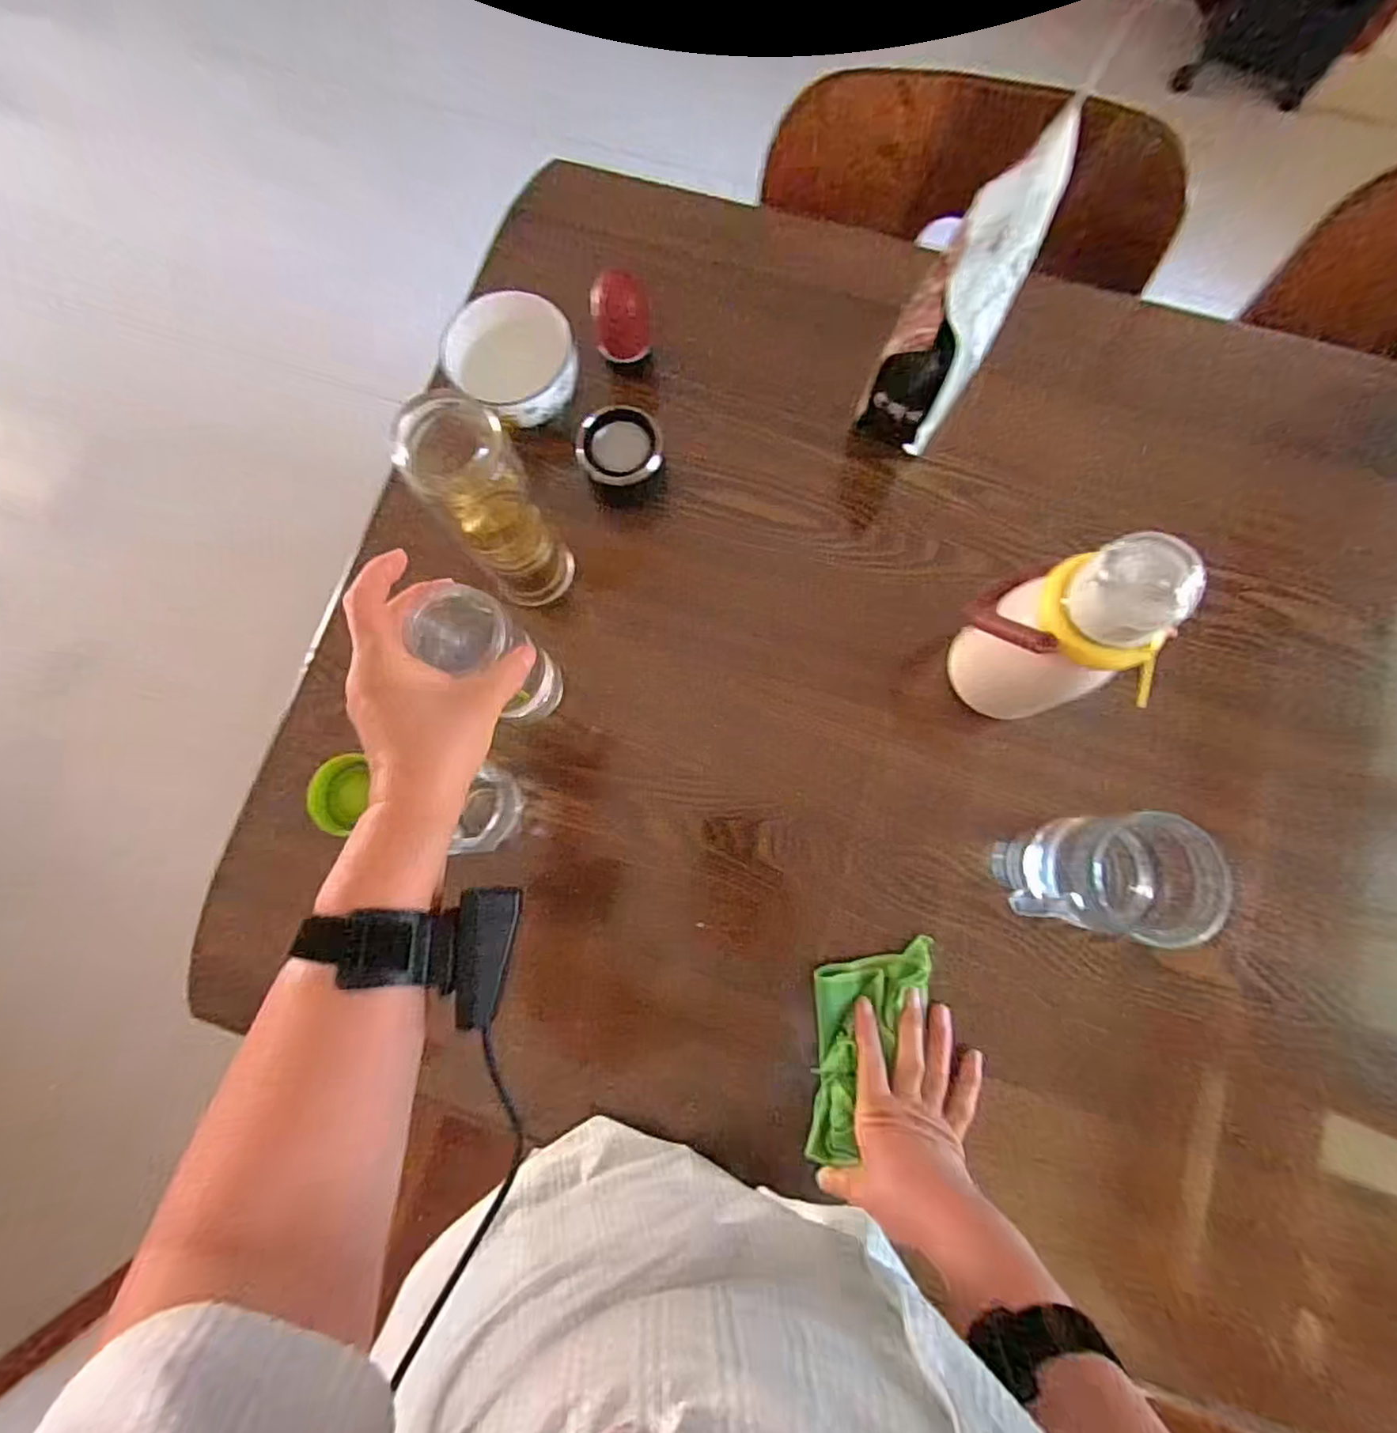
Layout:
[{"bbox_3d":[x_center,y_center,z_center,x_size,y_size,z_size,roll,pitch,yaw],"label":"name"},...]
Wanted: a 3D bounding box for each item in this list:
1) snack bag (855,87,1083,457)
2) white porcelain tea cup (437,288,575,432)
[{"bbox_3d":[0.209,-0.335,0.477,0.073,0.210,0.170,30,81,6],"label":"snack bag"},{"bbox_3d":[-0.165,-0.318,0.568,0.112,0.057,0.107,39,82,7],"label":"white porcelain tea cup"}]

